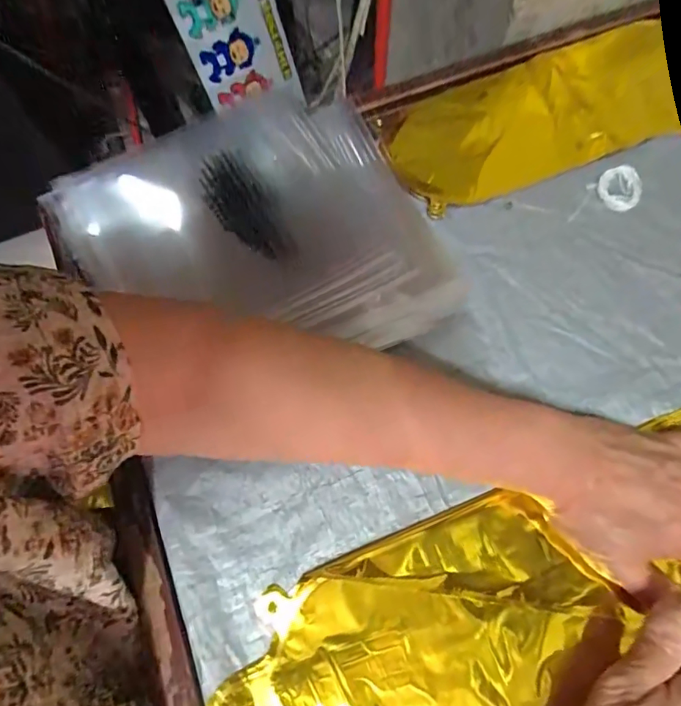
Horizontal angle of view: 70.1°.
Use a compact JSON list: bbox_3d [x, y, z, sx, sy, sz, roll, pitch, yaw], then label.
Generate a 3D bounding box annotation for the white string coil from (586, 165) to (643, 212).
[{"bbox_3d":[0.242,-0.143,0.417,0.045,0.005,0.037,-35,70,-14],"label":"white string coil"}]

